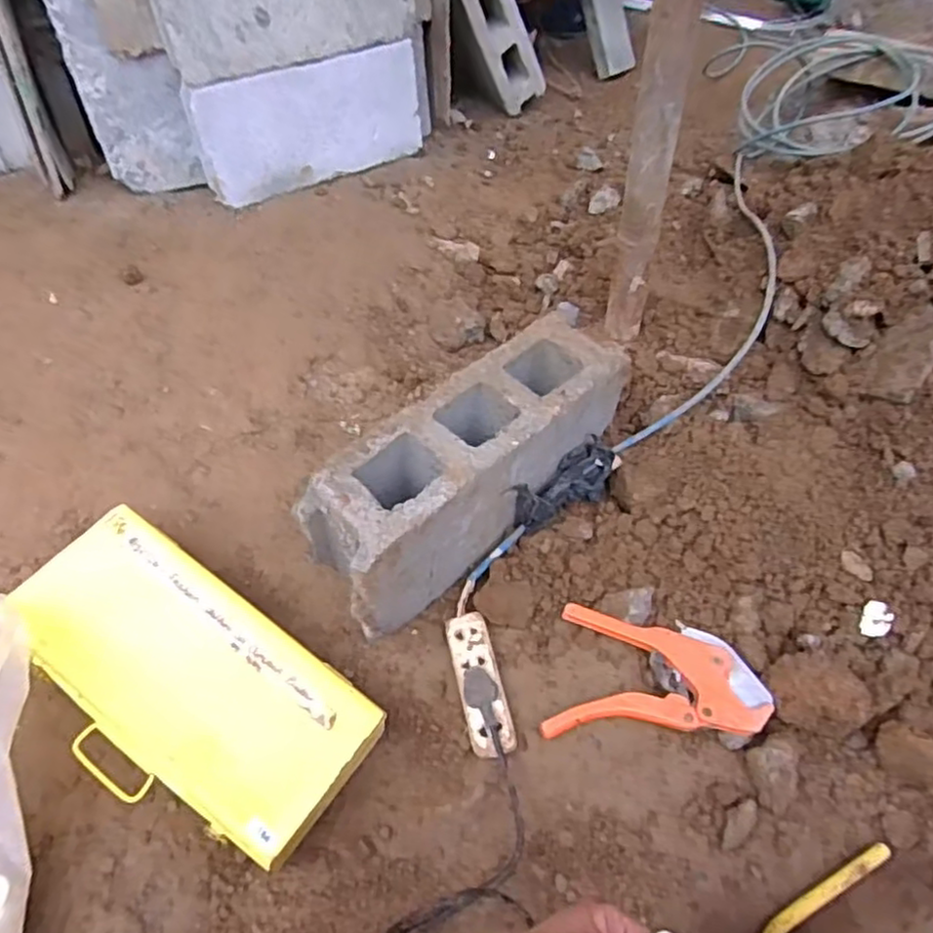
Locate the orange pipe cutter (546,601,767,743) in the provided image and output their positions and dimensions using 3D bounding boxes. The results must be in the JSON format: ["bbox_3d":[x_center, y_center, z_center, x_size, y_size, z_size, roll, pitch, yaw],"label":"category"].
[{"bbox_3d":[0.193,0.221,0.682,0.217,0.048,0.127,6,49,8],"label":"orange pipe cutter"}]

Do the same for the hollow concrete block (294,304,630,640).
[{"bbox_3d":[0.009,0.002,0.760,0.388,0.165,0.120,-36,59,-25],"label":"hollow concrete block"}]

